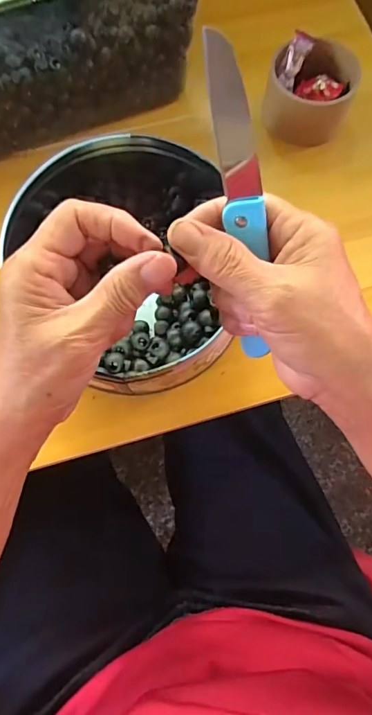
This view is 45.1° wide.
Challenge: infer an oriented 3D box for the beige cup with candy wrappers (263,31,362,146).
[{"bbox_3d":[0.119,-0.255,0.435,0.079,0.054,0.085,0,73,-1],"label":"beige cup with candy wrappers"}]

